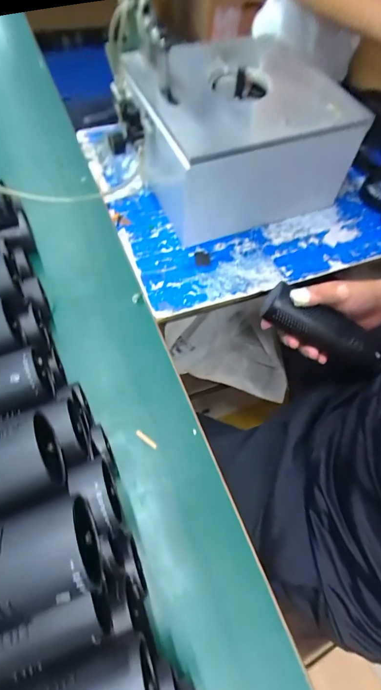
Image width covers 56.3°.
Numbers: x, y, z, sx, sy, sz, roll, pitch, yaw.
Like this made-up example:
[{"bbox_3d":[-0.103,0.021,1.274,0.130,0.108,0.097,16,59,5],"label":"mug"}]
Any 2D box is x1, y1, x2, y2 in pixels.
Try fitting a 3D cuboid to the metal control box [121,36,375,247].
[{"bbox_3d":[0.070,-0.370,0.612,0.314,0.169,0.288,-19,63,-14],"label":"metal control box"}]

